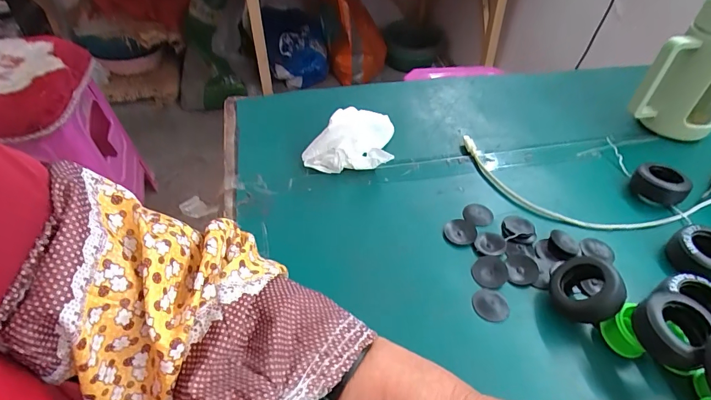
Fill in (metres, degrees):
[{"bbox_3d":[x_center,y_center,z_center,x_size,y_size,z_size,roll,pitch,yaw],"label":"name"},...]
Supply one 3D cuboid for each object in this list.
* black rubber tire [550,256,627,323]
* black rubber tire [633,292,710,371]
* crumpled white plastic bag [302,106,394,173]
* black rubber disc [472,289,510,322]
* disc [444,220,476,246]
[{"bbox_3d":[0.175,0.069,0.305,0.049,0.025,0.045,-32,35,31],"label":"black rubber tire"},{"bbox_3d":[0.216,0.086,0.276,0.041,0.034,0.043,0,47,-1],"label":"black rubber tire"},{"bbox_3d":[-0.006,-0.072,0.420,0.092,0.055,0.081,2,47,1],"label":"crumpled white plastic bag"},{"bbox_3d":[0.108,0.082,0.319,0.028,0.004,0.025,24,51,20],"label":"black rubber disc"},{"bbox_3d":[0.096,0.028,0.364,0.027,0.005,0.030,23,50,19],"label":"disc"}]

